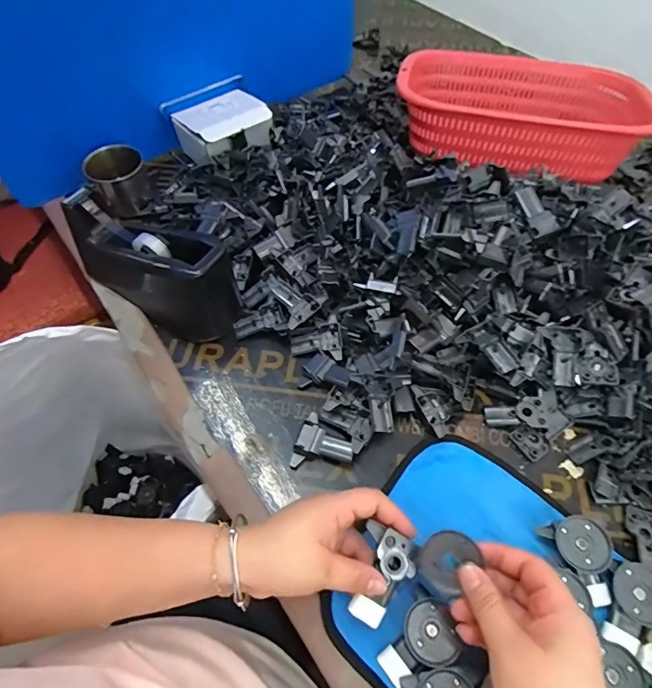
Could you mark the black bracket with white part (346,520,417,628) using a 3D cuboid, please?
[{"bbox_3d":[0.040,0.174,0.328,0.042,0.014,0.064,25,83,15],"label":"black bracket with white part"}]

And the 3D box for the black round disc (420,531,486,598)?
[{"bbox_3d":[0.087,0.152,0.308,0.041,0.005,0.035,-47,59,2],"label":"black round disc"}]

